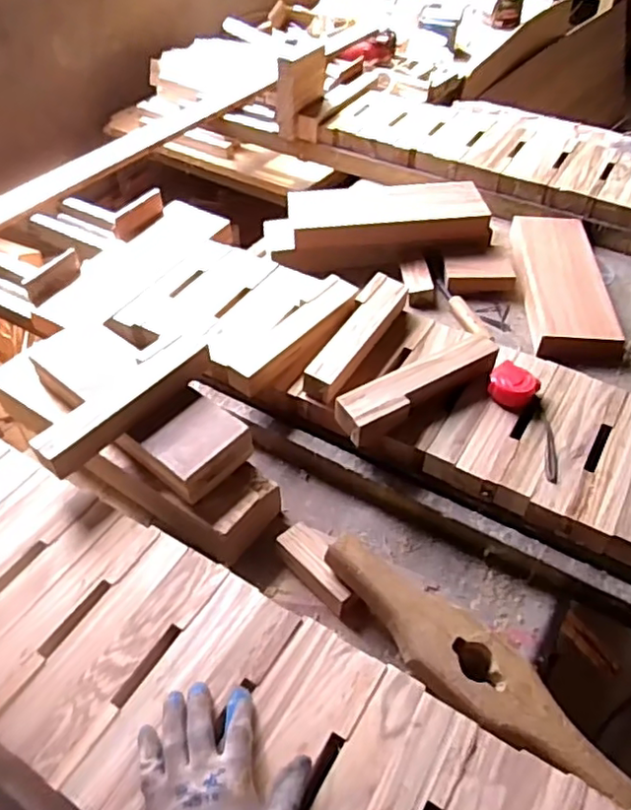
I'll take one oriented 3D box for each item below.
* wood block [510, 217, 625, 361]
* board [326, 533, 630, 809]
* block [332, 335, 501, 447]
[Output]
[{"bbox_3d":[0.464,-0.236,1.177,0.153,0.060,0.385,3,48,4],"label":"wood block"},{"bbox_3d":[0.164,0.281,0.680,0.377,0.043,0.091,35,65,17],"label":"board"},{"bbox_3d":[0.144,-0.025,0.873,0.253,0.053,0.063,-26,52,-21],"label":"block"}]

